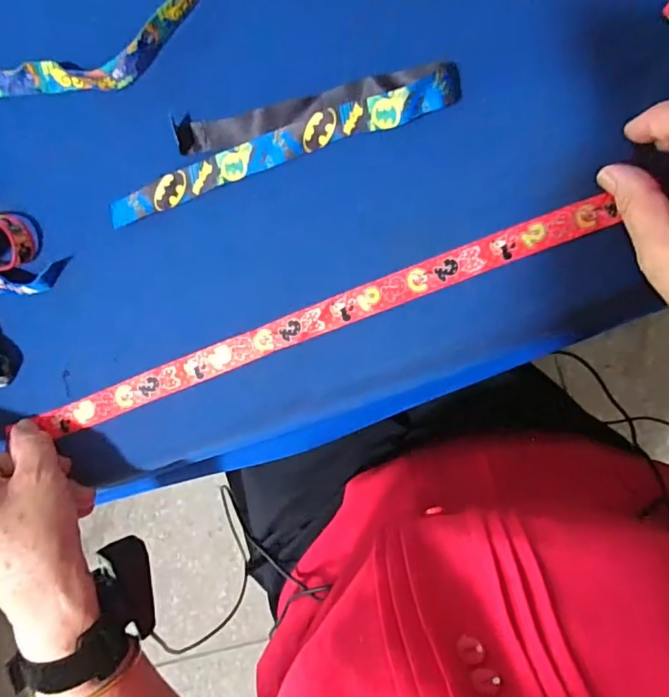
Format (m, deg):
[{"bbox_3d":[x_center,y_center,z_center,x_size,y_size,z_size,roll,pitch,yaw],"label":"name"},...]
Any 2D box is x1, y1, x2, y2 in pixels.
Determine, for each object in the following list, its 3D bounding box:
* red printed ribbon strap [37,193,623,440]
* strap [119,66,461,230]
[{"bbox_3d":[-0.017,-0.017,0.346,0.393,0.006,0.024,-21,92,8],"label":"red printed ribbon strap"},{"bbox_3d":[-0.040,-0.138,0.326,0.235,0.028,0.048,-16,93,7],"label":"strap"}]

